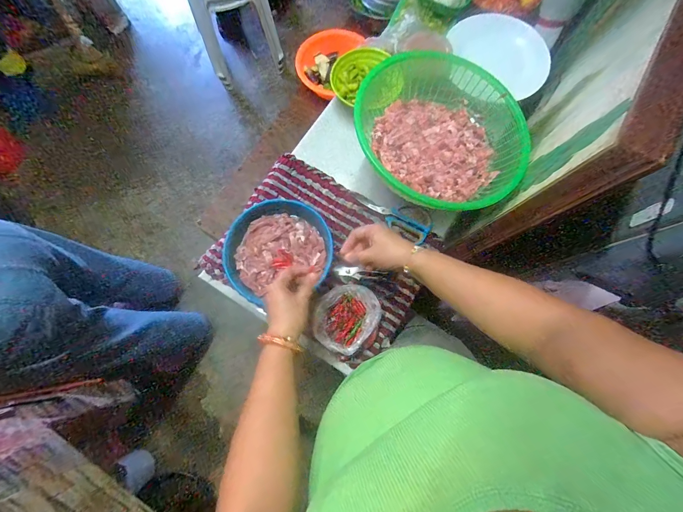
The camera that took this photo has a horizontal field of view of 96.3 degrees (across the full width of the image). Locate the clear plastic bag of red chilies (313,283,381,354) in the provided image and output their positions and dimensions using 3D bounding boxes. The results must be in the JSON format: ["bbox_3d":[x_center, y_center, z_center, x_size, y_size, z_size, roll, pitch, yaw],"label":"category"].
[{"bbox_3d":[0.009,0.122,0.619,0.134,0.045,0.119,-42,81,-10],"label":"clear plastic bag of red chilies"}]

